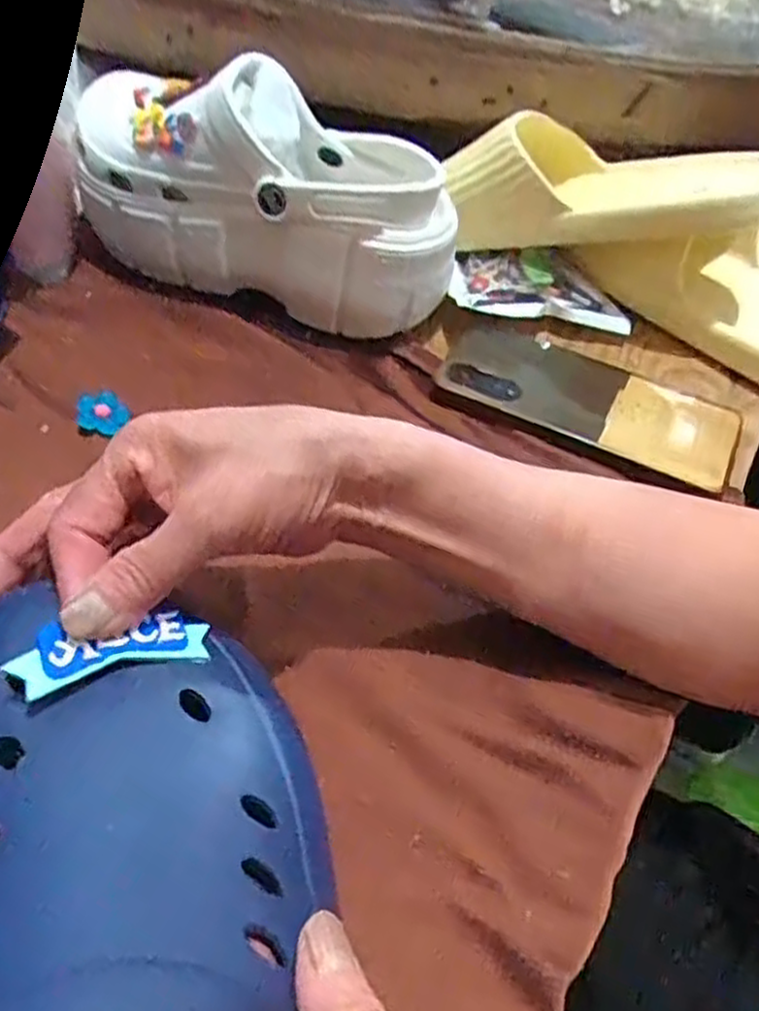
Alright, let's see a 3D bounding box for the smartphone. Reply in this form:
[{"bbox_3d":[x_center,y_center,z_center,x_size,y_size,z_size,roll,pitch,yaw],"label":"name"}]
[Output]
[{"bbox_3d":[0.116,-0.061,0.422,0.161,0.013,0.073,25,52,10],"label":"smartphone"}]

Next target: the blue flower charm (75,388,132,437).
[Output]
[{"bbox_3d":[-0.144,-0.048,0.391,0.025,0.005,0.024,-12,81,-20],"label":"blue flower charm"}]

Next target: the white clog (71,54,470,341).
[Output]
[{"bbox_3d":[-0.069,-0.182,0.443,0.241,0.109,0.085,23,52,10],"label":"white clog"}]

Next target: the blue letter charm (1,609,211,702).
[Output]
[{"bbox_3d":[-0.087,0.047,0.249,0.061,0.008,0.019,-6,70,-35],"label":"blue letter charm"}]

